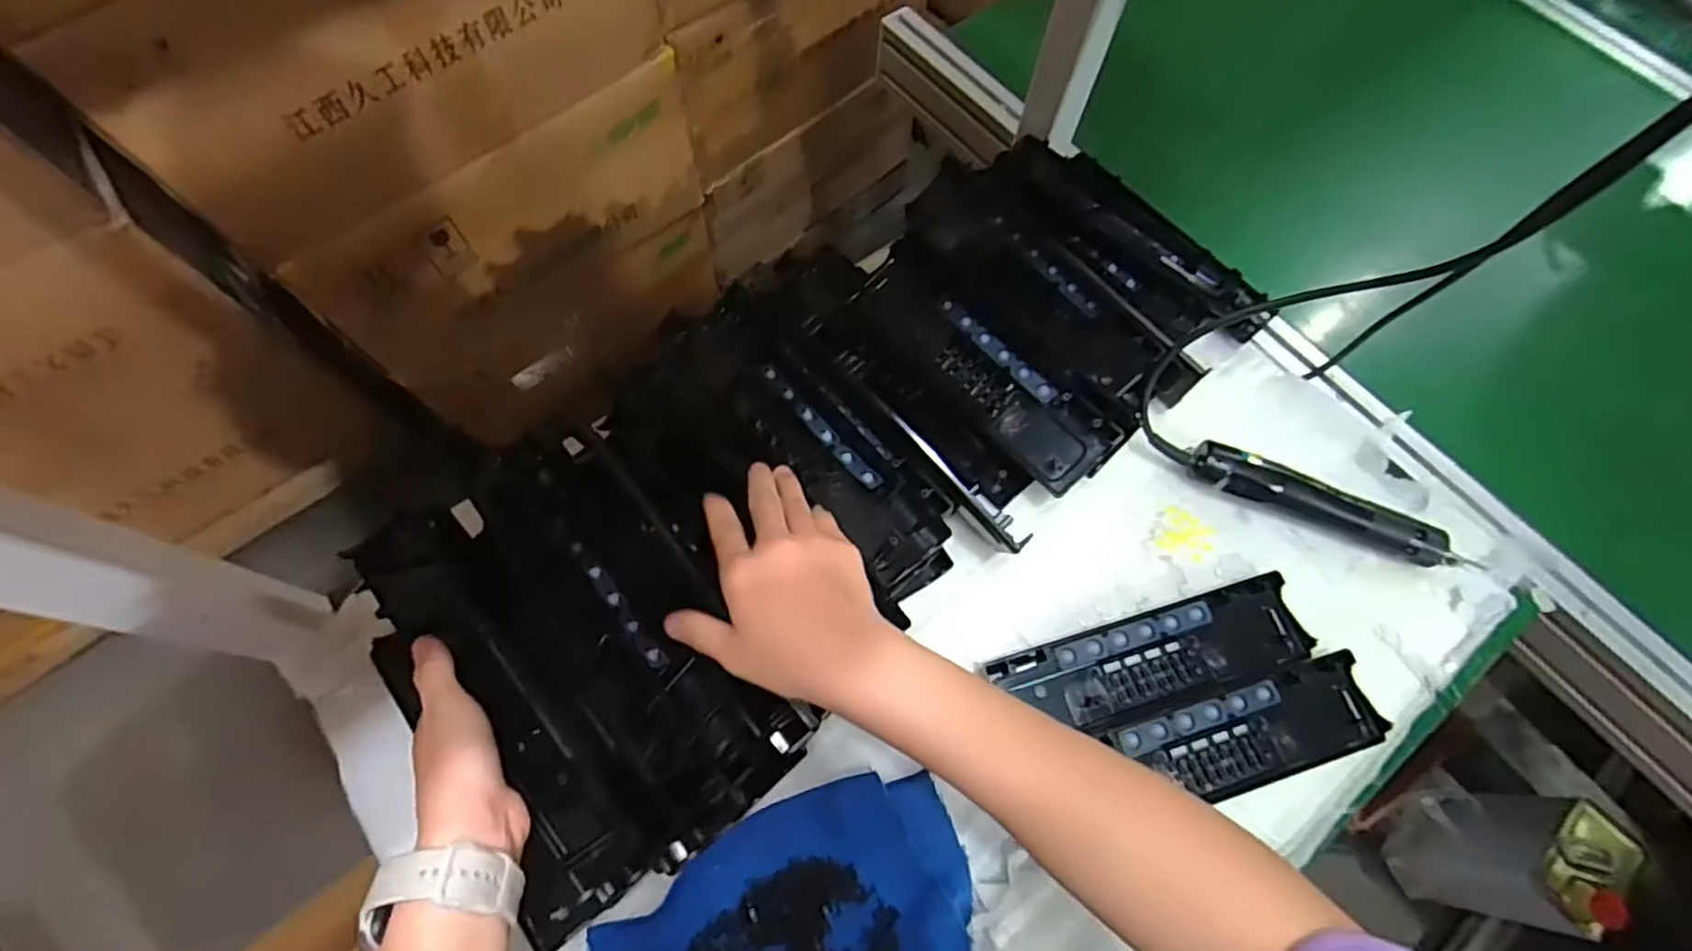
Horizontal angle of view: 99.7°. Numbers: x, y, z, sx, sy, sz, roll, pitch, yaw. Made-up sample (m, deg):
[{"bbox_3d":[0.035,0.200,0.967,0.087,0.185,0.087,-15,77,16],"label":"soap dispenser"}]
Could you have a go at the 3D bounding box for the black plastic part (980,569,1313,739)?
[{"bbox_3d":[0.232,0.138,0.536,0.237,0.017,0.068,-15,70,-8],"label":"black plastic part"}]

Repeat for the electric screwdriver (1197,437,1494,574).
[{"bbox_3d":[0.395,0.030,0.578,0.232,0.038,0.035,22,70,6],"label":"electric screwdriver"}]

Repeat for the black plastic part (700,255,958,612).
[{"bbox_3d":[-0.005,-0.011,0.507,0.075,0.028,0.209,-34,74,-14],"label":"black plastic part"}]

